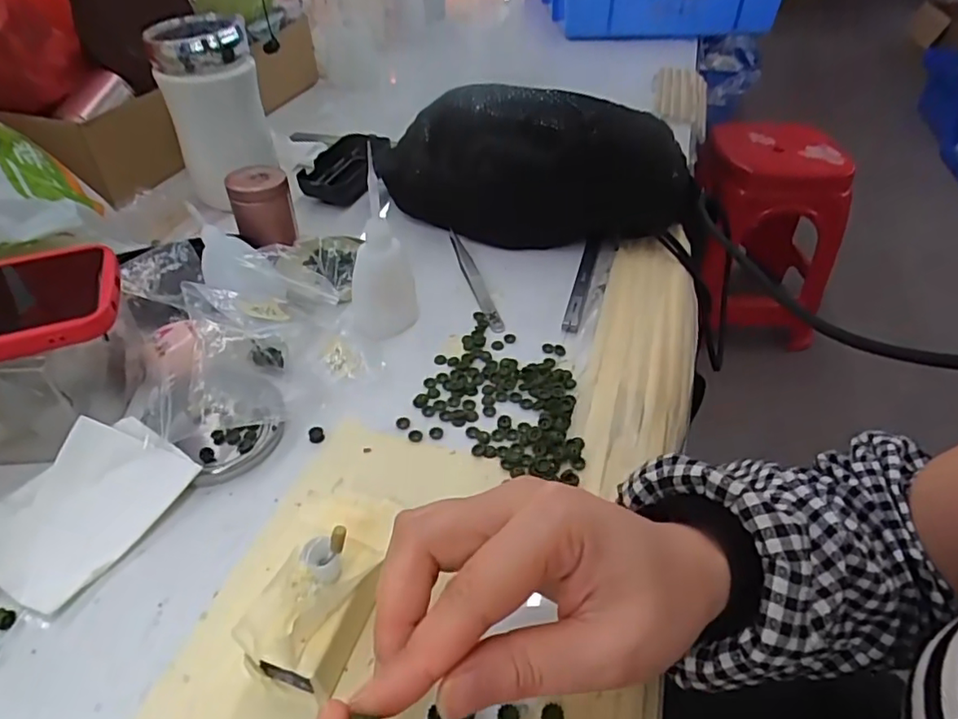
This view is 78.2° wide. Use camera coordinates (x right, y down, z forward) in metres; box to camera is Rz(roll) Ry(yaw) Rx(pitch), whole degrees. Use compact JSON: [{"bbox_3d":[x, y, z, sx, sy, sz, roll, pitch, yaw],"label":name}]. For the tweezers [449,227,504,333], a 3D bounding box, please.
[{"bbox_3d":[-0.005,-0.068,0.461,0.013,0.004,0.140,-9,44,-12],"label":"tweezers"}]

